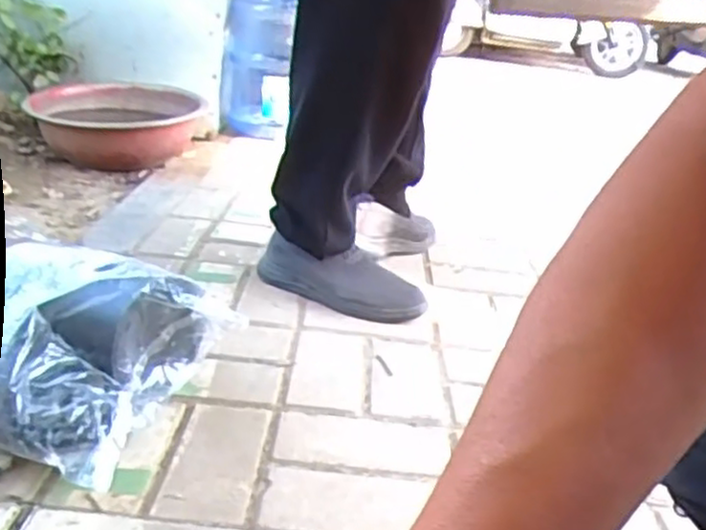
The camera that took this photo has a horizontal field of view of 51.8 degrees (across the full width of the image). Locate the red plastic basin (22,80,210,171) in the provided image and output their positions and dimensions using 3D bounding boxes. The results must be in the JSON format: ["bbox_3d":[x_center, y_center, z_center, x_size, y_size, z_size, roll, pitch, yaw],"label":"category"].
[{"bbox_3d":[-0.555,-0.335,1.732,0.401,0.129,0.372,0,24,-17],"label":"red plastic basin"}]

